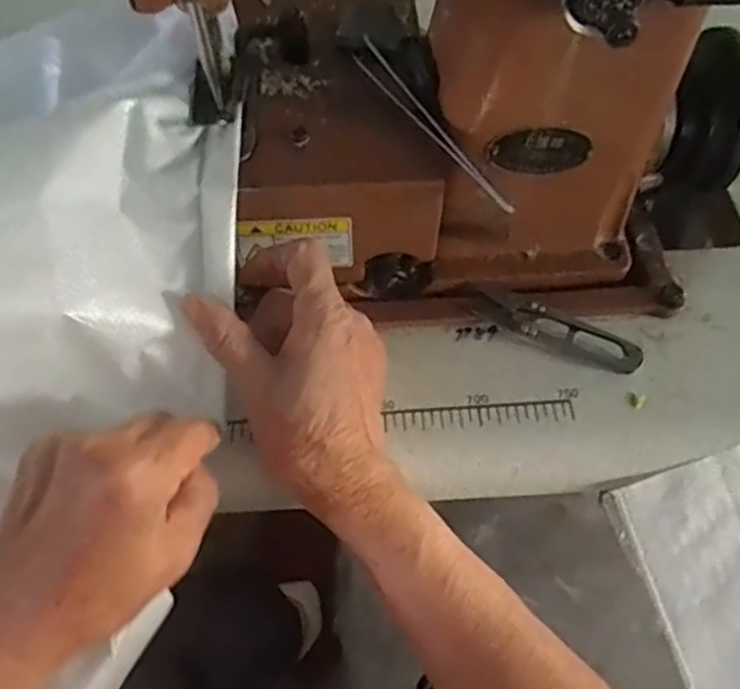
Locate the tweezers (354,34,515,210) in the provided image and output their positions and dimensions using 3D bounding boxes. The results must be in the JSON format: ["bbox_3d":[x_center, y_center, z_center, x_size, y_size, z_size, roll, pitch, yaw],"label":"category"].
[{"bbox_3d":[0.030,-0.113,0.356,0.010,0.013,0.133,-28,62,-16],"label":"tweezers"}]

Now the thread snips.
[{"bbox_3d":[0.103,-0.010,0.405,0.104,0.006,0.021,25,83,15],"label":"thread snips"}]

